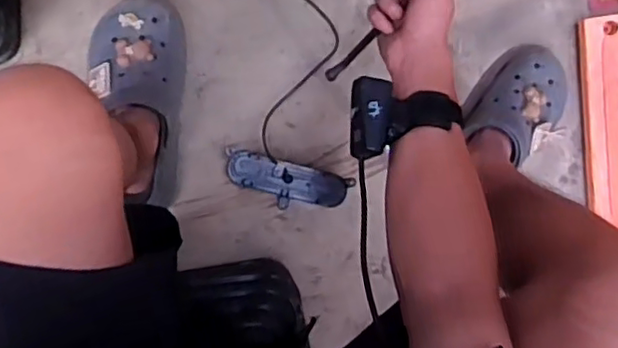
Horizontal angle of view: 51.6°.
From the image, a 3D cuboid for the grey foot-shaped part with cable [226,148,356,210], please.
[{"bbox_3d":[-0.031,0.012,0.823,0.157,0.042,0.057,15,91,-8],"label":"grey foot-shaped part with cable"}]

